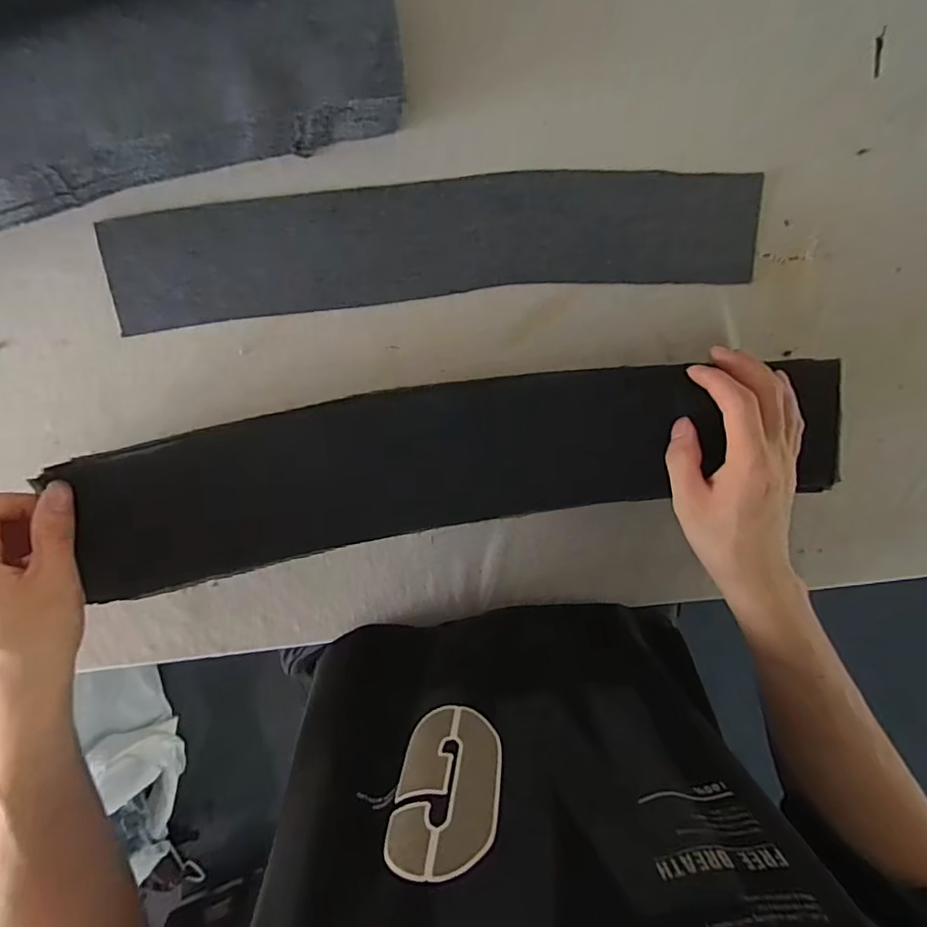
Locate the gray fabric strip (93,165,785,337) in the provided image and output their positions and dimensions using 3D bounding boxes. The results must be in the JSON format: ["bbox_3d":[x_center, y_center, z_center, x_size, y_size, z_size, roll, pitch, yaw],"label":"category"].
[{"bbox_3d":[-0.012,-0.174,0.424,0.506,0.013,0.089,-6,104,-5],"label":"gray fabric strip"}]

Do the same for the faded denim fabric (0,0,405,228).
[{"bbox_3d":[-0.285,-0.215,0.359,0.494,0.064,0.088,-18,99,-3],"label":"faded denim fabric"}]

